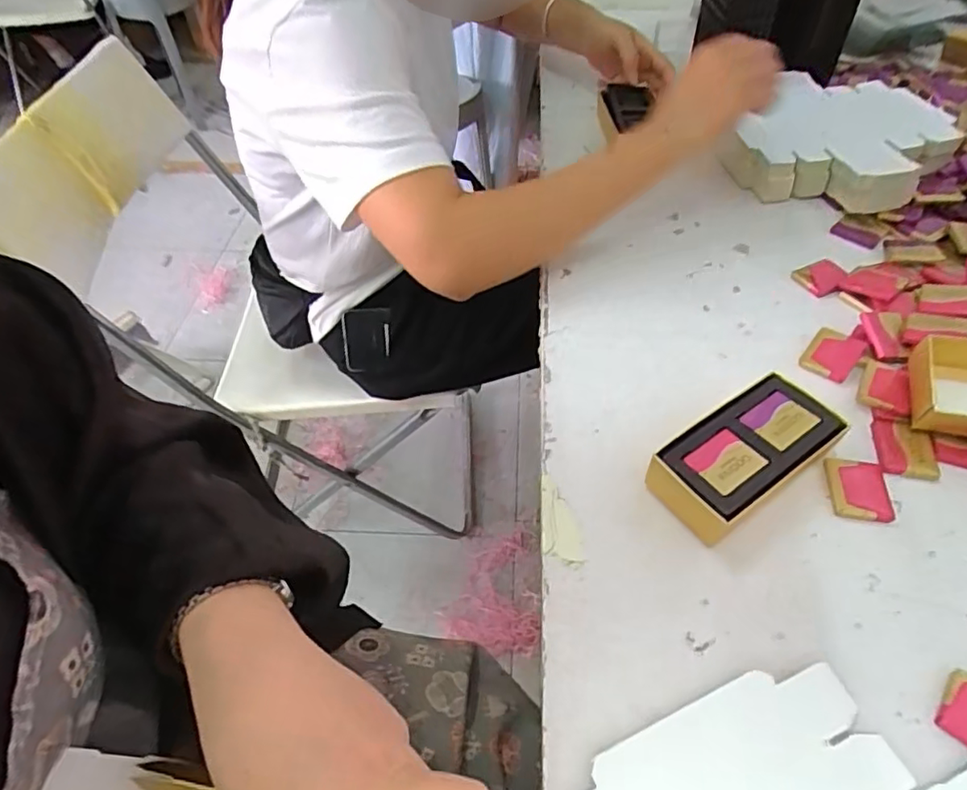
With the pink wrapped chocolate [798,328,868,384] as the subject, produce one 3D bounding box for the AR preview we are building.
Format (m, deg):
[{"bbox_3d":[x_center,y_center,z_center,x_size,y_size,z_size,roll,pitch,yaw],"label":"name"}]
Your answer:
[{"bbox_3d":[0.252,-0.030,0.425,0.034,0.005,0.047,34,59,28],"label":"pink wrapped chocolate"}]

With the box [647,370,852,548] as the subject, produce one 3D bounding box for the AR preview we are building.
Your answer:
[{"bbox_3d":[0.159,0.037,0.358,0.117,0.035,0.054,-30,54,-20],"label":"box"}]

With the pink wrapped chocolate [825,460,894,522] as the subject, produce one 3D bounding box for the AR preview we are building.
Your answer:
[{"bbox_3d":[0.226,0.056,0.354,0.035,0.007,0.039,4,50,8],"label":"pink wrapped chocolate"}]

